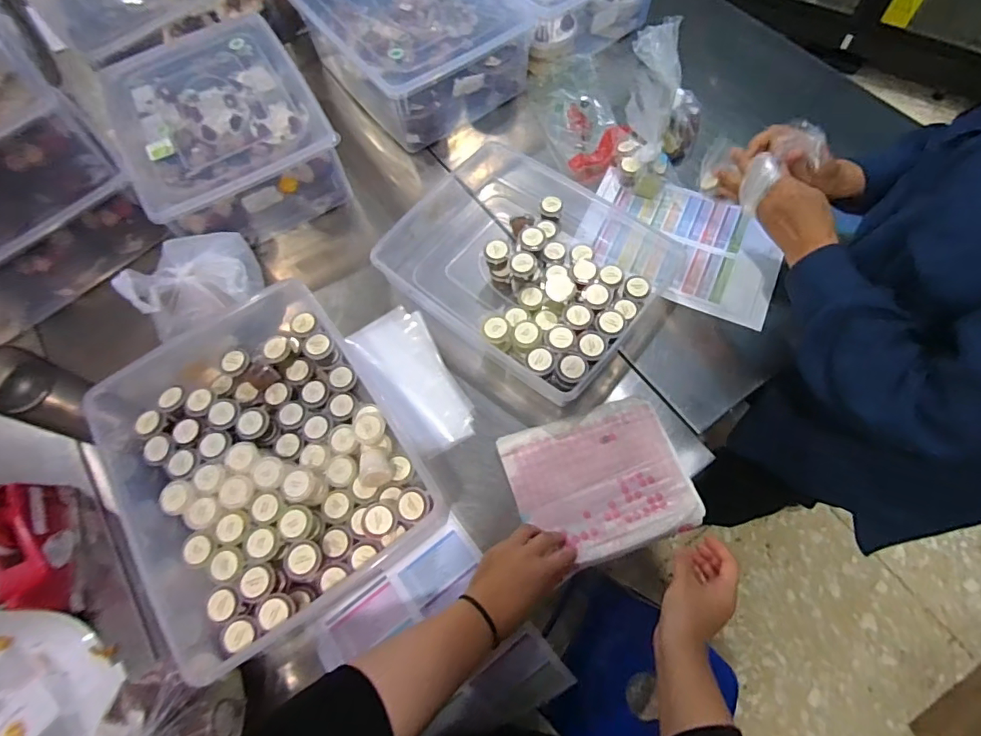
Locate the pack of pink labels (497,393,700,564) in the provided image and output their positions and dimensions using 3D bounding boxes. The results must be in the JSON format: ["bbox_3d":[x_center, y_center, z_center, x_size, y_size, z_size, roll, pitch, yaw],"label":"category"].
[{"bbox_3d":[0.133,0.137,0.603,0.205,0.012,0.169,-19,67,-5],"label":"pack of pink labels"}]

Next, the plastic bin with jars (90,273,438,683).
[{"bbox_3d":[-0.279,0.109,0.595,0.313,0.109,0.376,-37,70,-12],"label":"plastic bin with jars"}]

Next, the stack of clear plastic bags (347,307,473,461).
[{"bbox_3d":[-0.105,0.011,0.676,0.103,0.024,0.218,-32,69,-10],"label":"stack of clear plastic bags"}]

